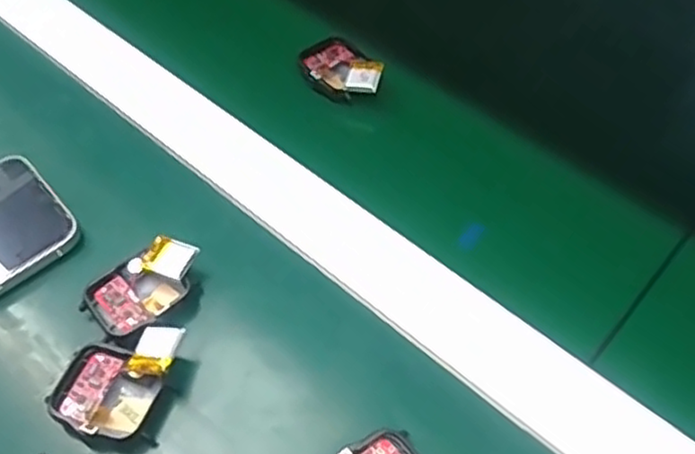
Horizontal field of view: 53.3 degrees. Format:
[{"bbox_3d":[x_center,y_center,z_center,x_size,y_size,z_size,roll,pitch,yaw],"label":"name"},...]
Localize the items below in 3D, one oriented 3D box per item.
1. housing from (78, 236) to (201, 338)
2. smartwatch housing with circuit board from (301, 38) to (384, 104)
[{"bbox_3d":[-0.093,0.026,0.316,0.051,0.013,0.038,-36,60,-22],"label":"housing"},{"bbox_3d":[-0.004,-0.093,0.406,0.038,0.017,0.052,-23,56,-14],"label":"smartwatch housing with circuit board"}]

